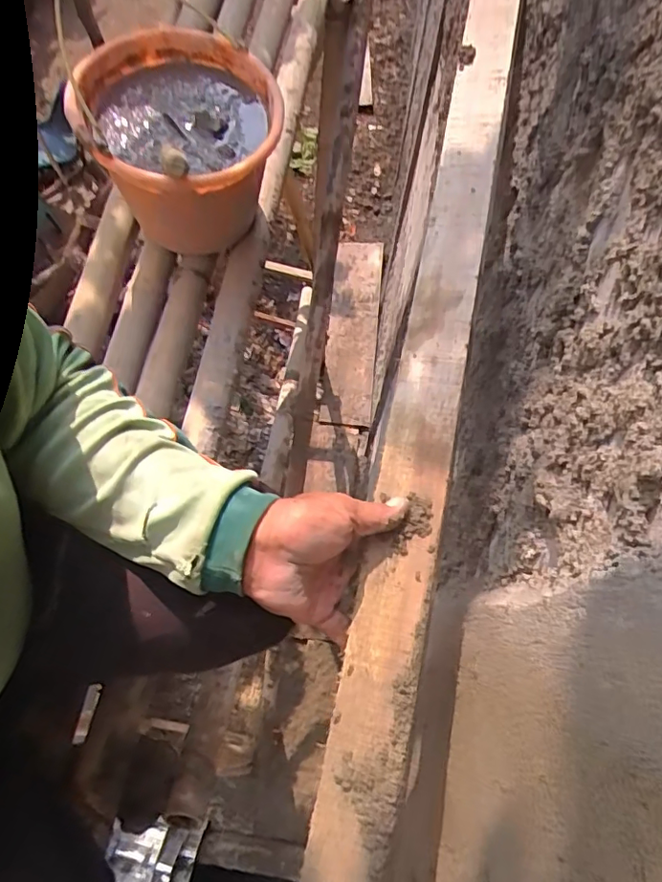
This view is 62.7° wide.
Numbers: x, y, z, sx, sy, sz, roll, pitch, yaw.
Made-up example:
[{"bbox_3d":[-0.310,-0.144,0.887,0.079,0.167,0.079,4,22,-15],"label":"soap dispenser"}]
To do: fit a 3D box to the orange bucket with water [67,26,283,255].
[{"bbox_3d":[-0.226,-0.467,0.859,0.280,0.215,0.304,-26,74,-10],"label":"orange bucket with water"}]

